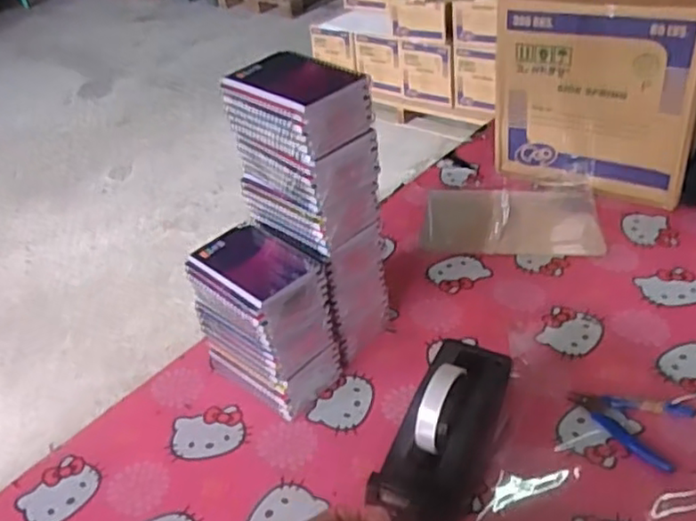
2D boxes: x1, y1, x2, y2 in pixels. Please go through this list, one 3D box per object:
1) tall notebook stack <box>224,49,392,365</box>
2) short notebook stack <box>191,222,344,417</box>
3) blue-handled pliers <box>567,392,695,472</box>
[{"bbox_3d":[-0.037,-0.049,0.765,0.131,0.349,0.101,27,49,36],"label":"tall notebook stack"},{"bbox_3d":[-0.091,0.071,0.748,0.128,0.167,0.114,26,48,36],"label":"short notebook stack"},{"bbox_3d":[0.302,0.161,0.696,0.088,0.007,0.116,-33,44,-30],"label":"blue-handled pliers"}]

